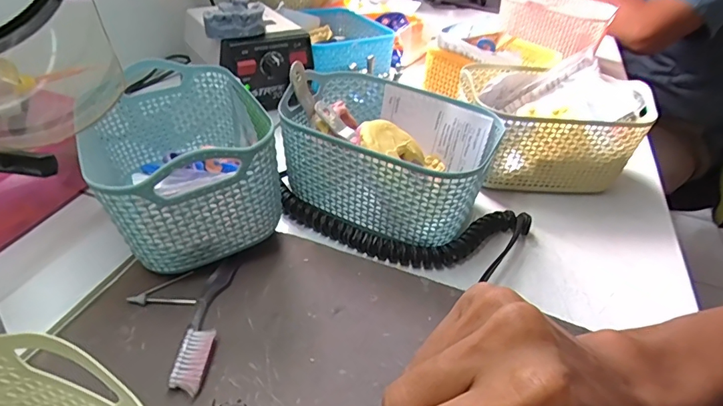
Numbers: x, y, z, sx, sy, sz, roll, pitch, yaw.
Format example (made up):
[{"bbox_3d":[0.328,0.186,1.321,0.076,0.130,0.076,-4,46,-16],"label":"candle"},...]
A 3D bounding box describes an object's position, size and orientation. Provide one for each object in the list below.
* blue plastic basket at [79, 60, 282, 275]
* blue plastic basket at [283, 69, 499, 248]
[{"bbox_3d":[-0.135,-0.033,0.348,0.116,0.096,0.172,-10,40,-21],"label":"blue plastic basket"},{"bbox_3d":[0.018,-0.037,0.388,0.158,0.084,0.115,20,39,18],"label":"blue plastic basket"}]

